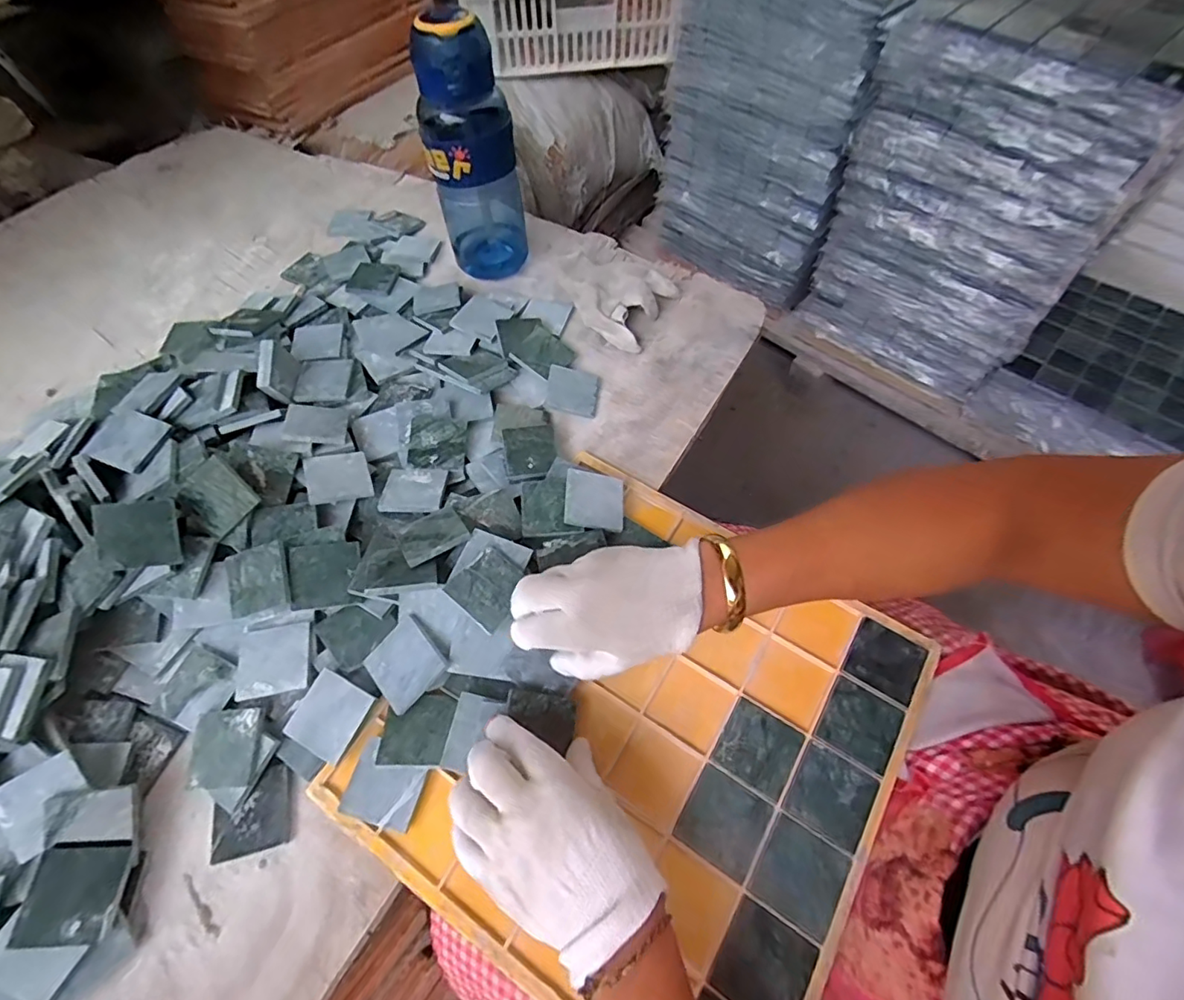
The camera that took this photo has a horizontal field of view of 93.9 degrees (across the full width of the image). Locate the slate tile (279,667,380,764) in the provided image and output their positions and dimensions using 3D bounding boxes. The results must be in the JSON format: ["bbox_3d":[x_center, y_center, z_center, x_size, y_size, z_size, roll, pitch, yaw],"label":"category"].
[{"bbox_3d":[-0.179,0.147,0.377,0.044,0.004,0.049,30,77,7],"label":"slate tile"}]

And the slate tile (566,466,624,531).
[{"bbox_3d":[0.003,0.000,0.452,0.050,0.005,0.048,12,63,-21],"label":"slate tile"}]

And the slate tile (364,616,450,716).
[{"bbox_3d":[-0.131,0.115,0.391,0.049,0.010,0.048,-46,73,3],"label":"slate tile"}]

